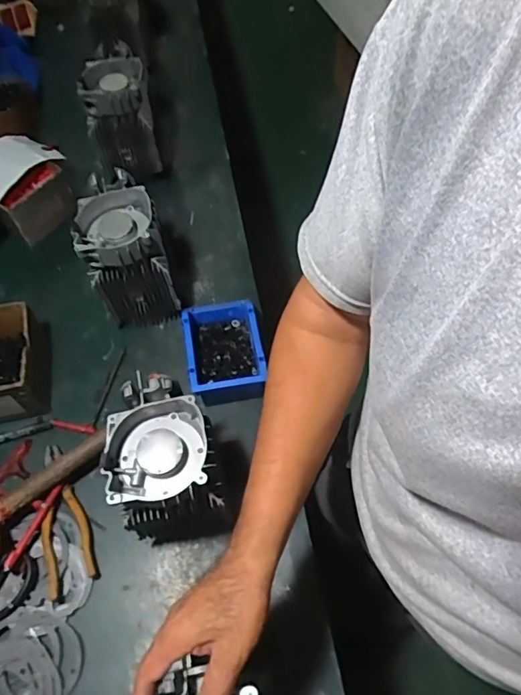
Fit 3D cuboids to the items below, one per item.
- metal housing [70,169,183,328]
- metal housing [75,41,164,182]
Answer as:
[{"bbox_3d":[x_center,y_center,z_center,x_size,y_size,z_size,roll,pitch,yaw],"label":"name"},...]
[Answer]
[{"bbox_3d":[-0.209,-0.142,0.794,0.117,0.207,0.129,-11,59,-7],"label":"metal housing"},{"bbox_3d":[-0.269,-0.451,0.958,0.124,0.167,0.158,-12,59,-7],"label":"metal housing"}]

